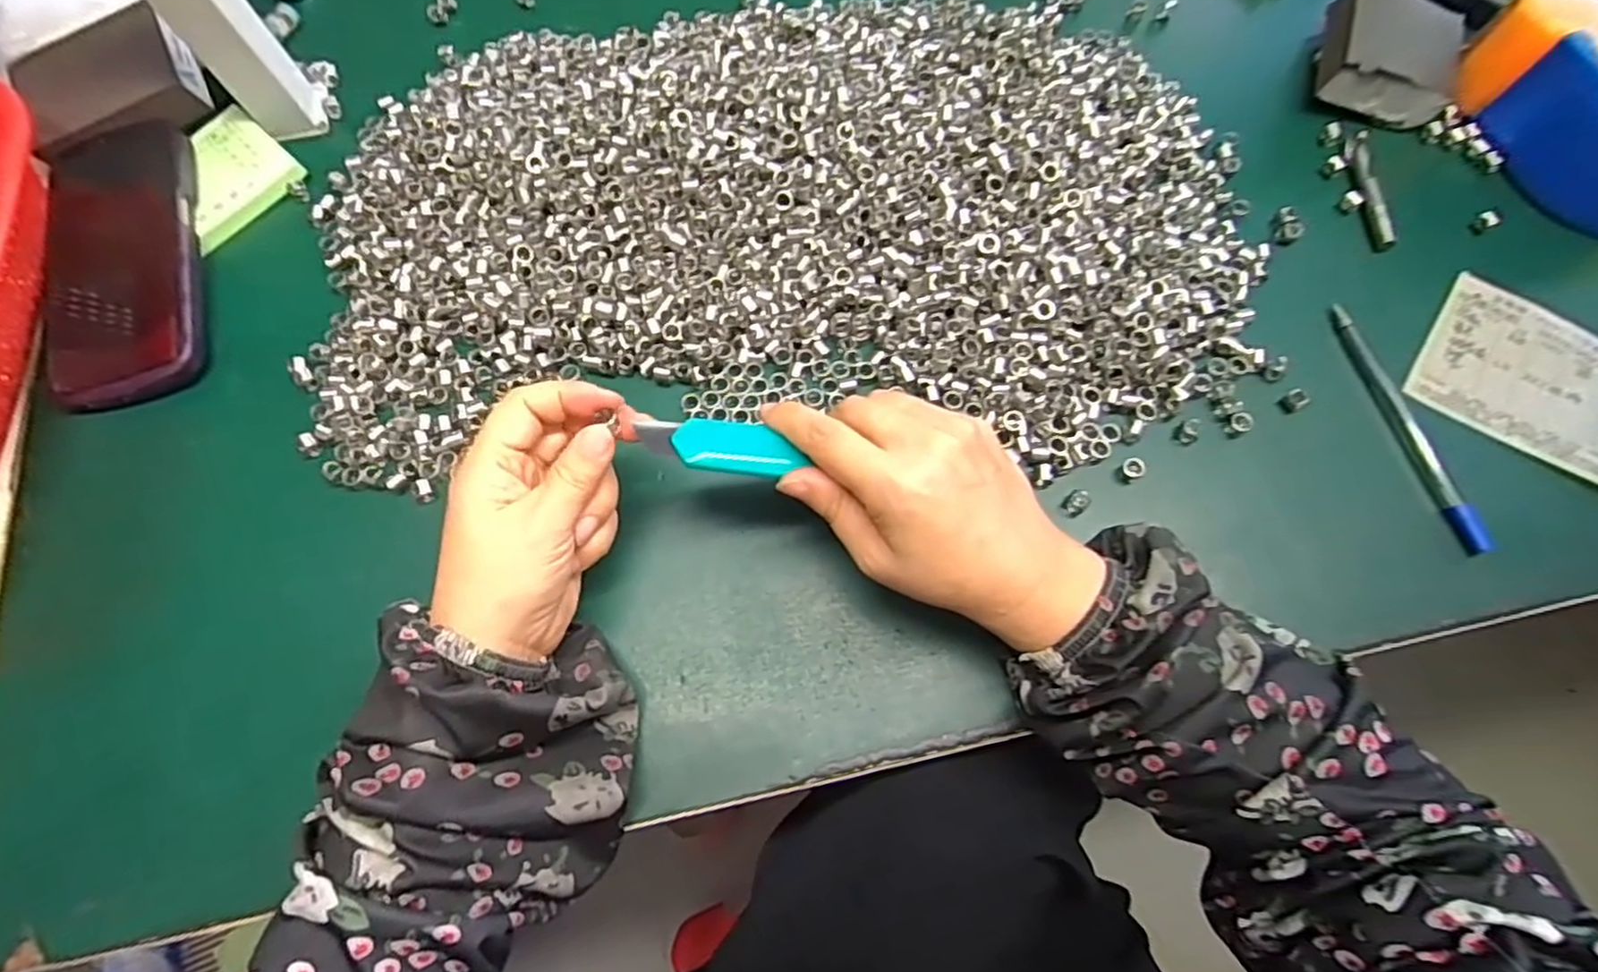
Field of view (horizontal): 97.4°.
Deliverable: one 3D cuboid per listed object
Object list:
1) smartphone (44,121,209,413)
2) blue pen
[{"bbox_3d":[-0.375,-0.126,0.390,0.080,0.015,0.170,-17,70,-5],"label":"smartphone"},{"bbox_3d":[0.308,-0.032,0.356,0.010,0.015,0.138,-12,70,-3],"label":"blue pen"}]

